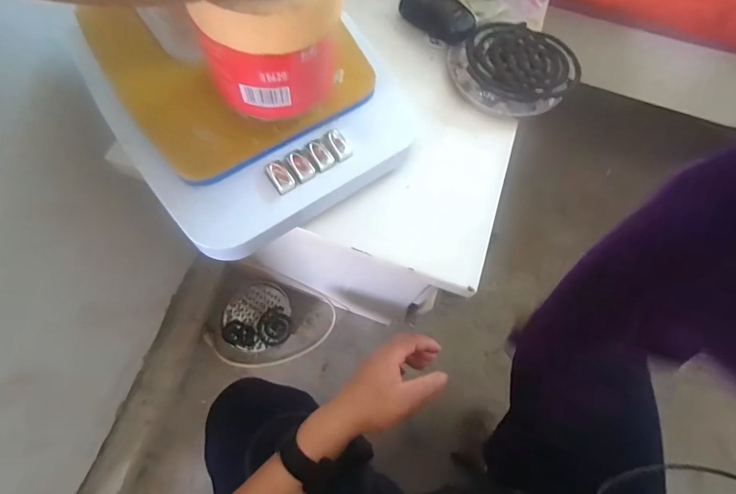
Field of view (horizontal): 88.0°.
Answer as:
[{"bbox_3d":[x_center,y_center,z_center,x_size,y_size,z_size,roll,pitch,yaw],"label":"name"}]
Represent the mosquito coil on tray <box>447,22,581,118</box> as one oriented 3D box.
[{"bbox_3d":[0.177,-0.218,0.461,0.144,0.028,0.121,-20,72,-8],"label":"mosquito coil on tray"}]

